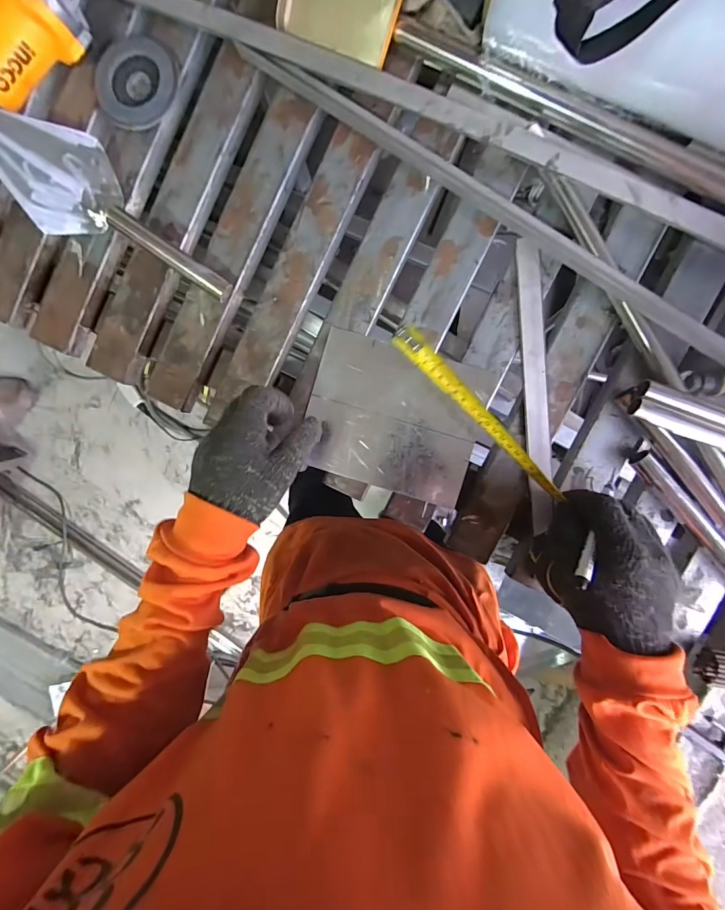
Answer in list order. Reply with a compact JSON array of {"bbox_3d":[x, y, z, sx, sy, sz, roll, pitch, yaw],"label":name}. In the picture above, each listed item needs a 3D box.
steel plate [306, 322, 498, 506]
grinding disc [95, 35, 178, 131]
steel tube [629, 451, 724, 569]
[{"bbox_3d":[0.035,-0.040,0.430,0.185,0.010,0.152,17,98,4],"label":"steel plate"},{"bbox_3d":[-0.248,-0.404,0.424,0.087,0.007,0.089,0,93,4],"label":"grinding disc"},{"bbox_3d":[0.356,0.088,0.399,0.020,0.021,0.232,-41,89,5],"label":"steel tube"}]

